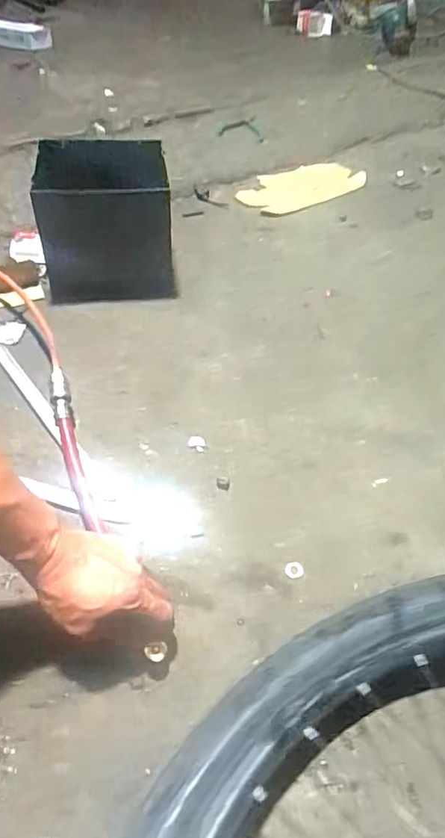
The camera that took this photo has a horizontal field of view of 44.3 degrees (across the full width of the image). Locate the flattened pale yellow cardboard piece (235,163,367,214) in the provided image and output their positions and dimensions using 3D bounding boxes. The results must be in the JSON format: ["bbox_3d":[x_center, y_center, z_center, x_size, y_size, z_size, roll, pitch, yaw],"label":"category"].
[{"bbox_3d":[0.154,-0.443,1.040,0.239,0.011,0.125,-22,53,-20],"label":"flattened pale yellow cardboard piece"}]

